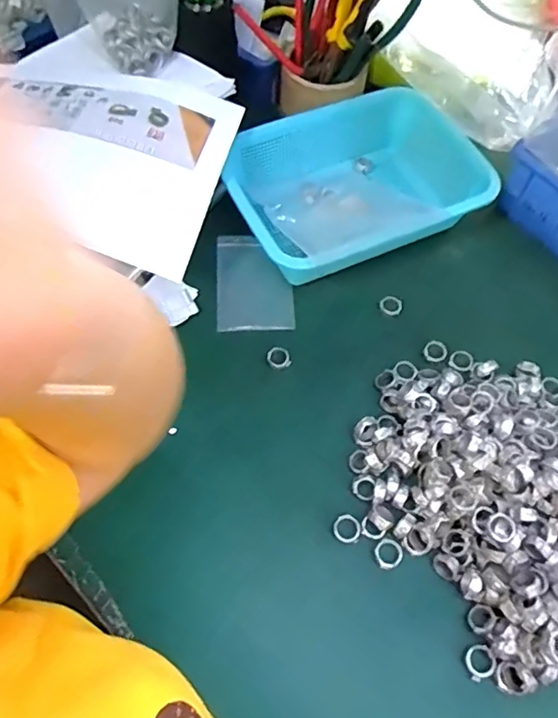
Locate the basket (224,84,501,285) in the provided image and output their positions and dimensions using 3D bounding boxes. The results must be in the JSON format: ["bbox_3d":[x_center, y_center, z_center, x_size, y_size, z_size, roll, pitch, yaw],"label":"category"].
[{"bbox_3d":[0.080,-0.192,0.597,0.258,0.069,0.200,-19,63,-12],"label":"basket"}]

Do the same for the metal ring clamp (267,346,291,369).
[{"bbox_3d":[-0.001,-0.002,0.545,0.021,0.011,0.023,1,61,-2],"label":"metal ring clamp"}]

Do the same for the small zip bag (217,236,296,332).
[{"bbox_3d":[-0.026,-0.085,0.583,0.079,0.011,0.122,-2,61,-3],"label":"small zip bag"}]

